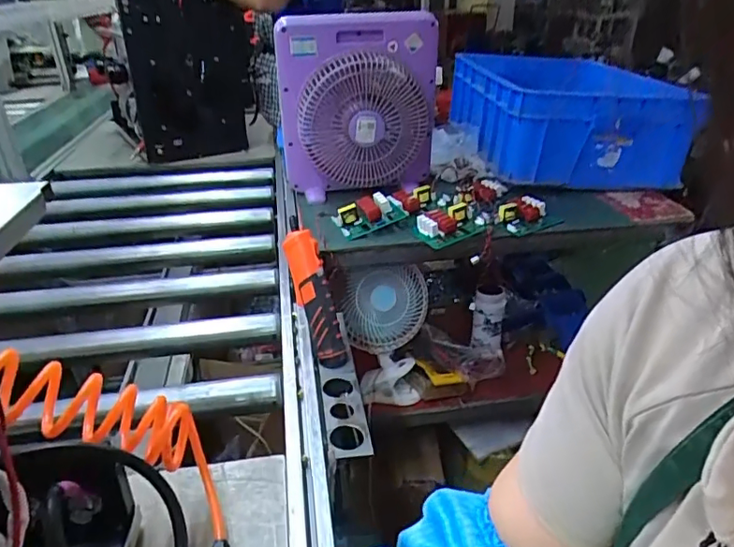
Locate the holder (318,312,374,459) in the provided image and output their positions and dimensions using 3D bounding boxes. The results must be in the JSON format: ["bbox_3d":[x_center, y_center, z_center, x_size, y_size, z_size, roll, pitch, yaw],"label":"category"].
[{"bbox_3d":[-0.037,0.141,0.718,0.052,0.031,0.264,-8,29,-6],"label":"holder"}]

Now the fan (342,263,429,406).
[{"bbox_3d":[0.045,0.124,1.156,0.177,0.327,0.105,0,29,2],"label":"fan"}]

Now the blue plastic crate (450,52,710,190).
[{"bbox_3d":[0.467,-0.409,1.342,0.404,0.226,0.588,-3,29,-3],"label":"blue plastic crate"}]

